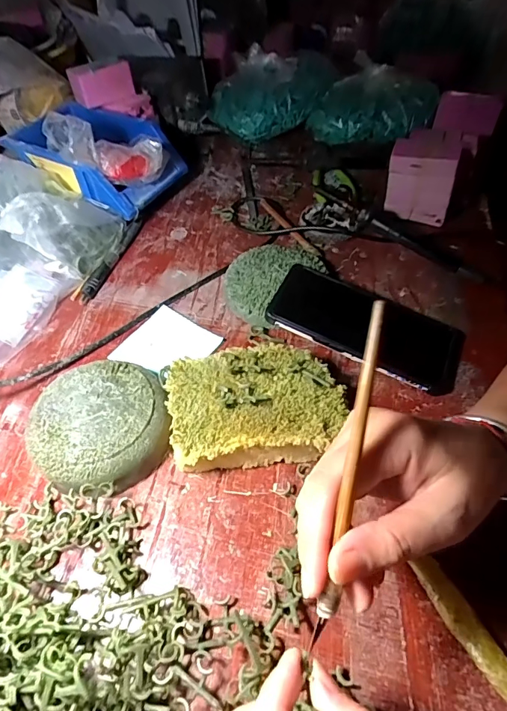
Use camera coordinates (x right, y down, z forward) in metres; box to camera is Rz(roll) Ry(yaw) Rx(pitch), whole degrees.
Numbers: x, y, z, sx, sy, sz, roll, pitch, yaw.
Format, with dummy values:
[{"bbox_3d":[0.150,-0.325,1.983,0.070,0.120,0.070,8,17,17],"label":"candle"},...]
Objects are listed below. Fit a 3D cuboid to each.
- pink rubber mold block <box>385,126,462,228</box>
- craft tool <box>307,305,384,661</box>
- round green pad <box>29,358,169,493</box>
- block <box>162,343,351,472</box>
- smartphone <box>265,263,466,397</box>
[{"bbox_3d":[0.198,-0.213,0.512,0.072,0.078,0.076,16,54,13],"label":"pink rubber mold block"},{"bbox_3d":[0.042,0.053,0.191,0.005,0.004,0.153,10,93,9],"label":"craft tool"},{"bbox_3d":[-0.115,0.054,0.335,0.098,0.036,0.096,0,52,1],"label":"round green pad"},{"bbox_3d":[0.004,0.040,0.339,0.136,0.043,0.095,-5,52,-3],"label":"block"},{"bbox_3d":[0.106,-0.028,0.402,0.172,0.015,0.091,26,53,6],"label":"smartphone"}]

